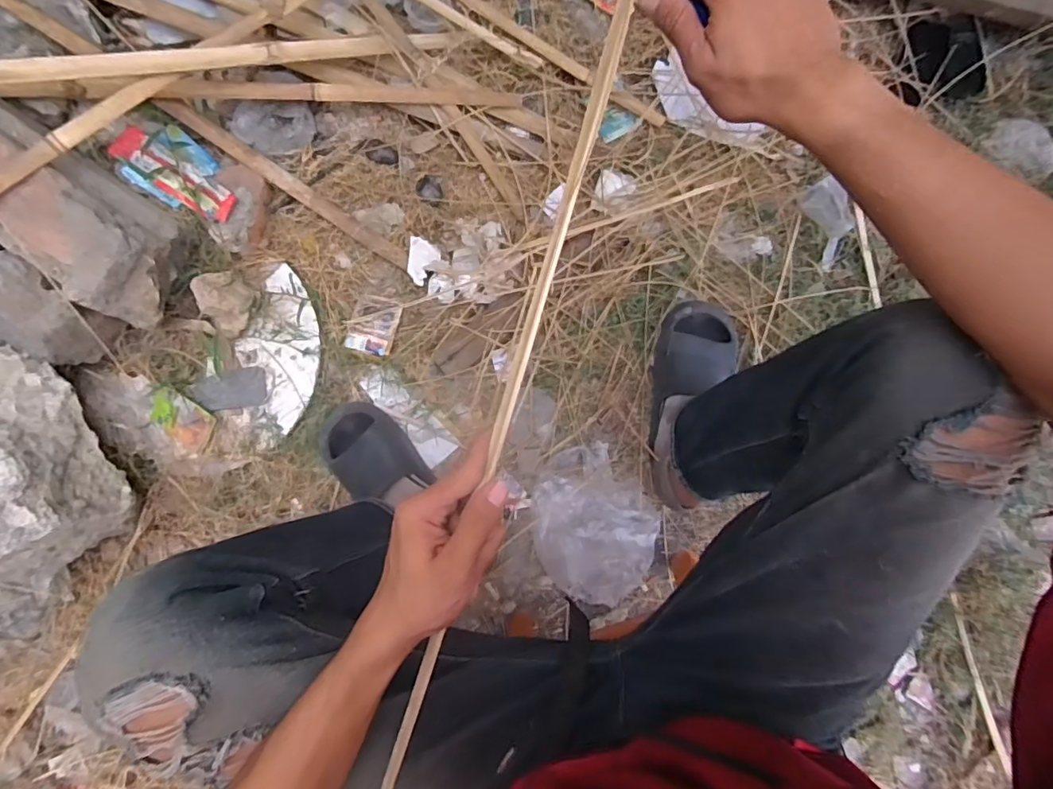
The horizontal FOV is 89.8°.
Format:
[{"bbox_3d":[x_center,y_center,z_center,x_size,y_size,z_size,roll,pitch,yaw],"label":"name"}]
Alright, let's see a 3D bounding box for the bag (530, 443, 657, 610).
[{"bbox_3d":[0.100,0.197,0.807,0.183,0.081,0.223,-24,89,-1],"label":"bag"}]

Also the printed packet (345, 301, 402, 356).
[{"bbox_3d":[-0.245,-0.109,0.844,0.072,0.010,0.084,13,89,0],"label":"printed packet"}]

